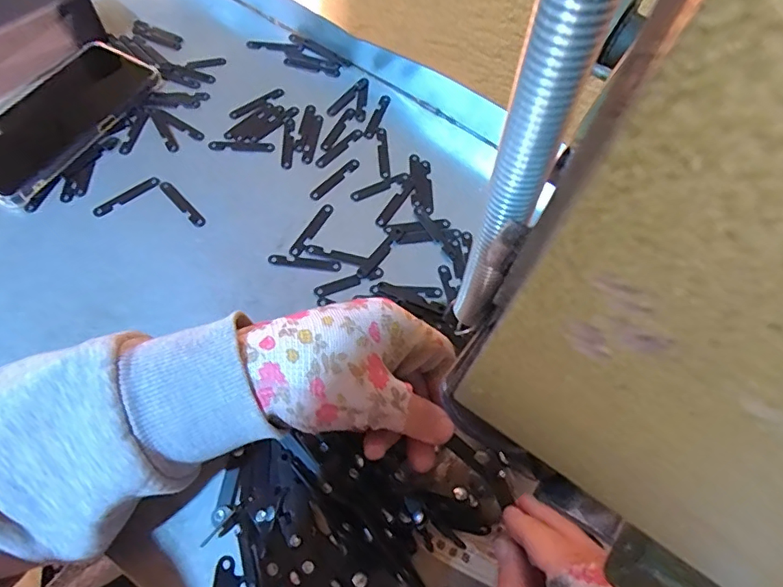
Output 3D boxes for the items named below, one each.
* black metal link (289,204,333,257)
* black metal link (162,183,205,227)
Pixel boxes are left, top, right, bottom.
[{"bbox_3d":[-0.060,-0.048,0.387,0.009,0.004,0.052,27,65,10],"label":"black metal link"},{"bbox_3d":[-0.159,-0.068,0.392,0.010,0.005,0.051,-39,72,-20],"label":"black metal link"}]

